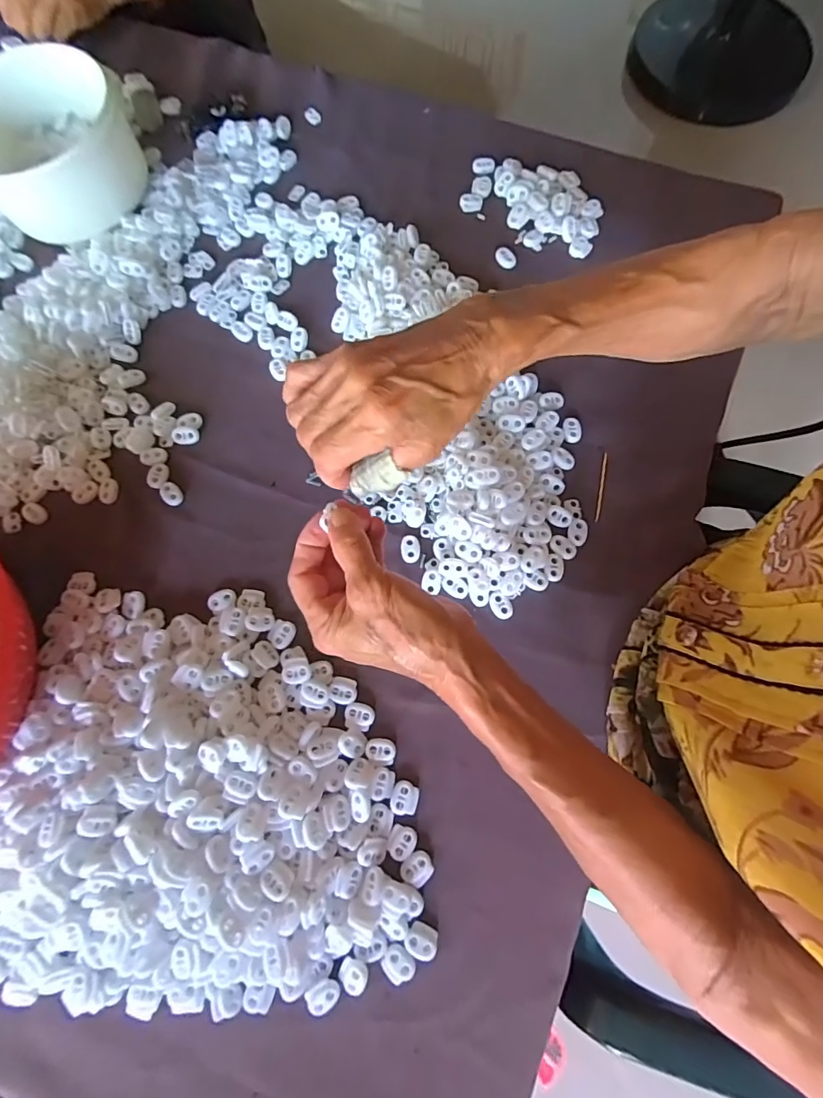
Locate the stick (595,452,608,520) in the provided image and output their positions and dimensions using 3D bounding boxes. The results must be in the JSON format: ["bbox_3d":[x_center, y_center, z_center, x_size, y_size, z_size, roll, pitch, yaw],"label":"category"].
[{"bbox_3d":[0.163,-0.054,0.407,0.004,0.004,0.062,11,76,2],"label":"stick"}]

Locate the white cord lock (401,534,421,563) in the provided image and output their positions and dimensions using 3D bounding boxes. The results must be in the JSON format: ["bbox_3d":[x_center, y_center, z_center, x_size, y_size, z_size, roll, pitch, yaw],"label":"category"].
[{"bbox_3d":[0.000,0.000,0.387,0.015,0.004,0.023,-6,76,-3],"label":"white cord lock"}]

